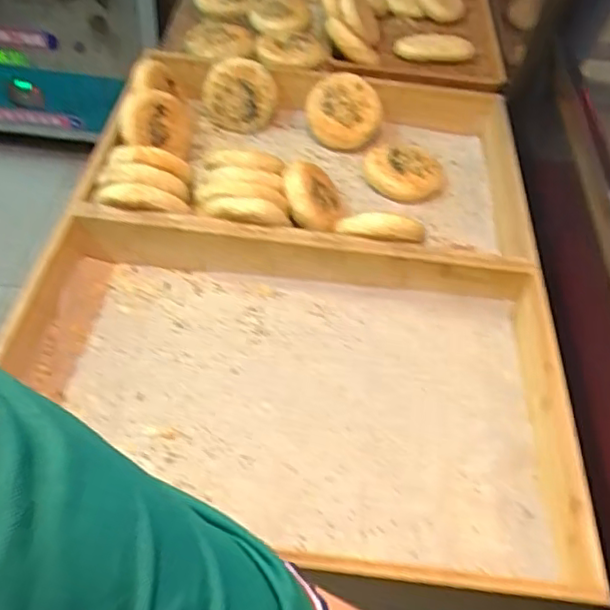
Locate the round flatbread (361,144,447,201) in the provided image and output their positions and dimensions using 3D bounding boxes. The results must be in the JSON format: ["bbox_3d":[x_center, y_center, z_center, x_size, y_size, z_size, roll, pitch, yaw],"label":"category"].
[{"bbox_3d":[0.155,-0.211,1.013,0.126,0.035,0.102,24,52,13],"label":"round flatbread"}]

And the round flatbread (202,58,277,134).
[{"bbox_3d":[-0.112,-0.363,1.102,0.122,0.032,0.127,1,101,3],"label":"round flatbread"}]

